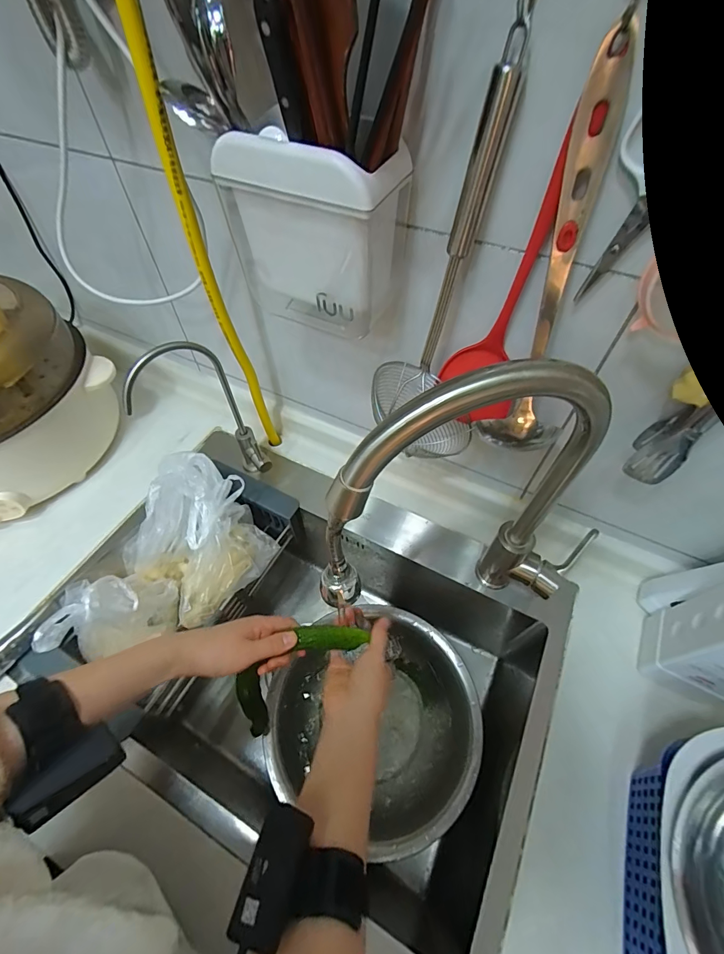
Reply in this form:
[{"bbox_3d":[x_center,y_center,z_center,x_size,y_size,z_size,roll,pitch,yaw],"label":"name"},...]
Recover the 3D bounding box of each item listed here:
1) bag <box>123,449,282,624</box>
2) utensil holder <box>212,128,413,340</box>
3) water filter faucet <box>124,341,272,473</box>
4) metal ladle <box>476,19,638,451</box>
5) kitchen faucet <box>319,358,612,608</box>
[{"bbox_3d":[-0.233,0.090,0.568,0.168,0.146,0.172,37,62,21],"label":"bag"},{"bbox_3d":[-0.044,-0.222,0.371,0.155,0.158,0.084,23,58,13],"label":"utensil holder"},{"bbox_3d":[-0.217,-0.067,0.548,0.136,0.271,0.056,-18,58,-14],"label":"water filter faucet"},{"bbox_3d":[0.171,-0.141,0.338,0.066,0.305,0.071,-2,56,-3],"label":"metal ladle"},{"bbox_3d":[0.111,0.053,0.379,0.297,0.364,0.058,-10,56,-9],"label":"kitchen faucet"}]

